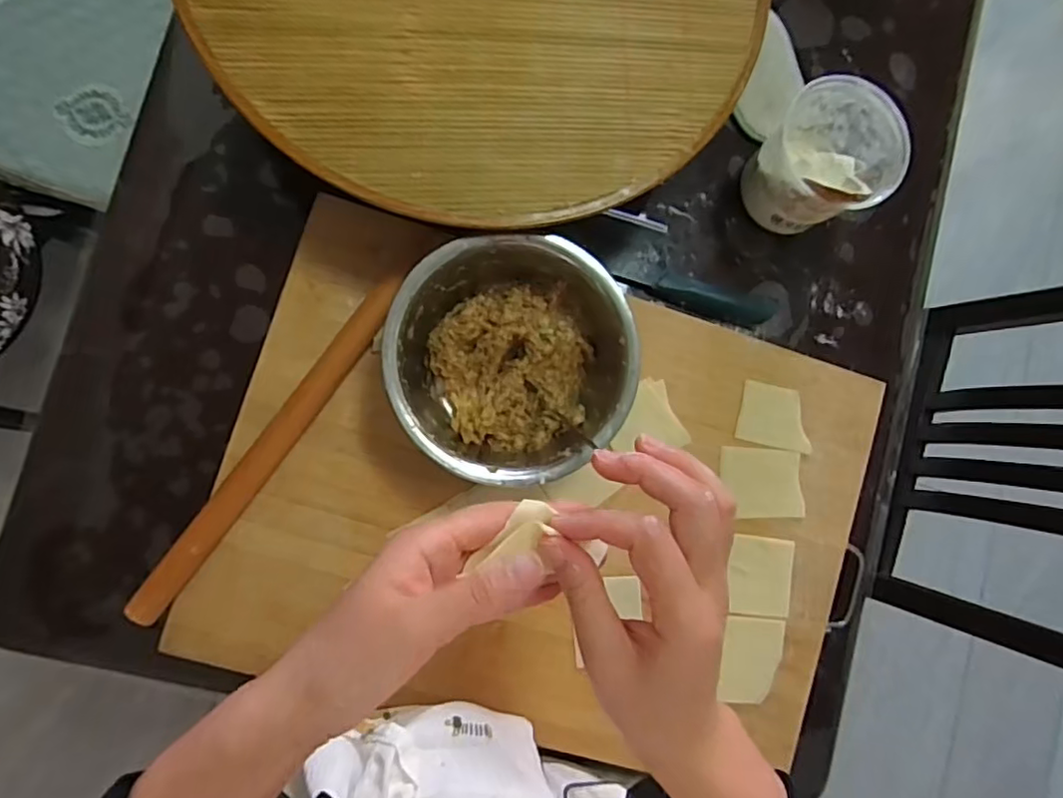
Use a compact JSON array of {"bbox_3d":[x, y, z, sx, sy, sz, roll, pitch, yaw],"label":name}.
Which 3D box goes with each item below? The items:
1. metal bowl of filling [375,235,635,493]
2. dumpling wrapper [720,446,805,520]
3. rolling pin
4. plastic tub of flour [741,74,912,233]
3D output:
[{"bbox_3d":[-0.018,-0.029,0.508,0.187,0.085,0.184,0,87,-8],"label":"metal bowl of filling"},{"bbox_3d":[0.221,0.080,0.591,0.085,0.007,0.069,-1,95,-12],"label":"dumpling wrapper"},{"bbox_3d":[-0.213,0.038,0.506,0.024,0.023,0.333,36,82,-5],"label":"rolling pin"},{"bbox_3d":[0.263,-0.216,0.568,0.109,0.128,0.108,0,87,-8],"label":"plastic tub of flour"}]

